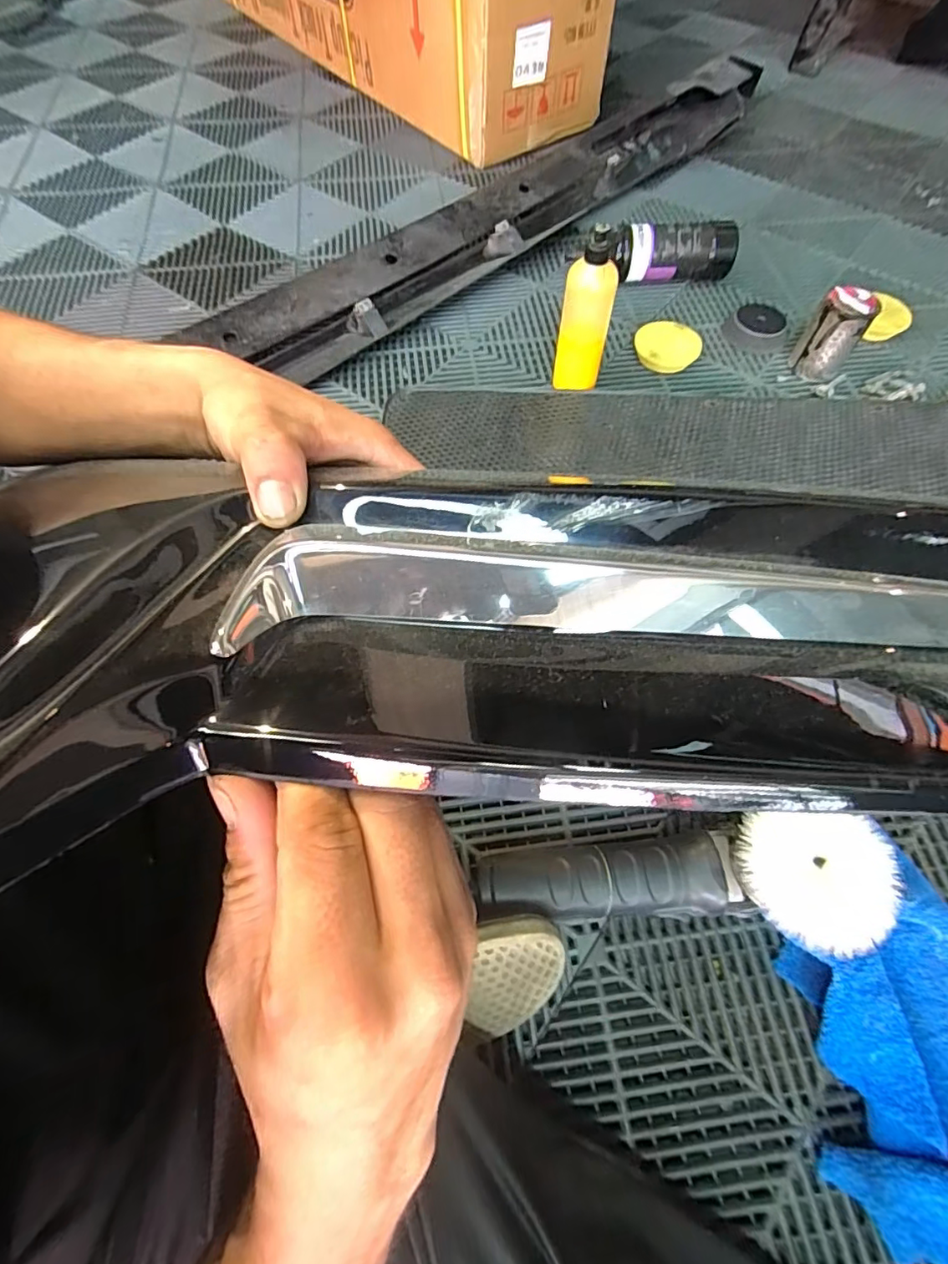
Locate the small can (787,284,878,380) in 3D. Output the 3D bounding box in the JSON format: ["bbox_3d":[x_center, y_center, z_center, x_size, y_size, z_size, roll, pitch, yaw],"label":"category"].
[{"bbox_3d":[0.532,-0.442,0.805,0.074,0.109,0.070,-1,62,1],"label":"small can"}]

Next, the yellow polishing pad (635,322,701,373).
[{"bbox_3d":[0.302,-0.445,0.851,0.097,0.034,0.084,17,64,10],"label":"yellow polishing pad"}]

